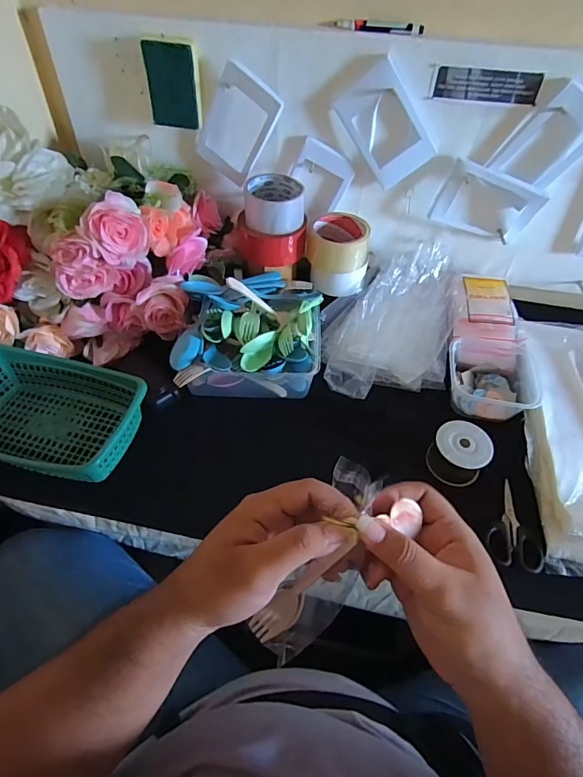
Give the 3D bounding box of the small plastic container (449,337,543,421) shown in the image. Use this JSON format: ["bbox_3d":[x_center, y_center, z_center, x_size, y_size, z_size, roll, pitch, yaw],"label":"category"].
[{"bbox_3d":[0.285,-0.022,0.621,0.126,0.050,0.138,13,50,8],"label":"small plastic container"}]

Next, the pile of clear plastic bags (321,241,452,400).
[{"bbox_3d":[0.154,-0.110,0.663,0.179,0.080,0.285,11,50,6],"label":"pile of clear plastic bags"}]

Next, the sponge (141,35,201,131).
[{"bbox_3d":[-0.164,-0.421,0.597,0.069,0.099,0.024,13,50,8],"label":"sponge"}]

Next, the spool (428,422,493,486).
[{"bbox_3d":[0.209,0.081,0.541,0.068,0.052,0.065,33,56,23],"label":"spool"}]

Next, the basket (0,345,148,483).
[{"bbox_3d":[-0.313,0.033,0.559,0.241,0.076,0.157,17,51,11],"label":"basket"}]

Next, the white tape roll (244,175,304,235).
[{"bbox_3d":[-0.025,-0.273,0.638,0.085,0.051,0.085,2,50,-2],"label":"white tape roll"}]

